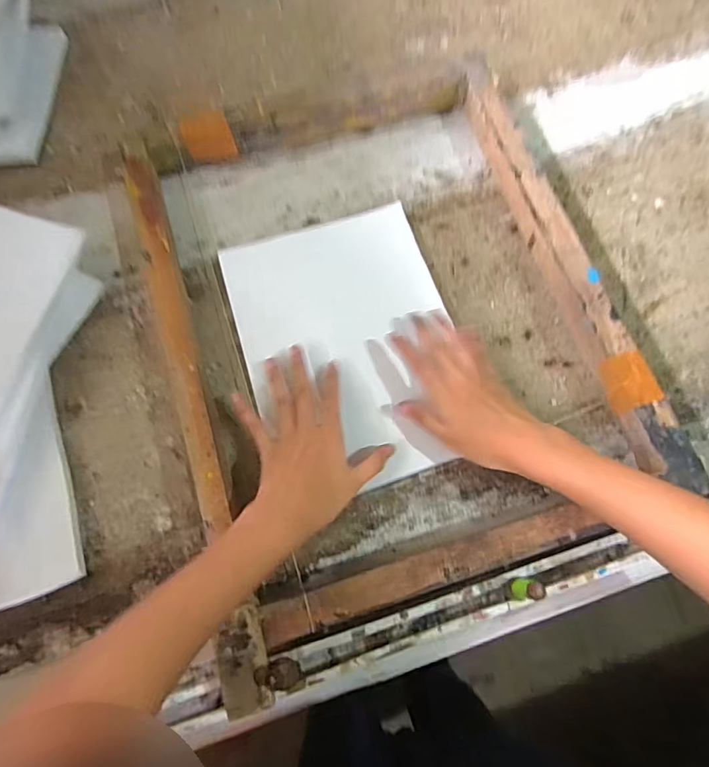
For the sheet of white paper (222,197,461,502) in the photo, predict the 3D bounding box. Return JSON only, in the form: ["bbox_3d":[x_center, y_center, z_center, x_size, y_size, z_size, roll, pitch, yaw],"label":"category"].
[{"bbox_3d":[-0.005,-0.038,0.483,0.194,0.011,0.266,-17,73,-5],"label":"sheet of white paper"}]

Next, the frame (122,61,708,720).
[{"bbox_3d":[0.030,-0.060,0.468,0.396,0.068,0.512,-16,73,-6],"label":"frame"}]

